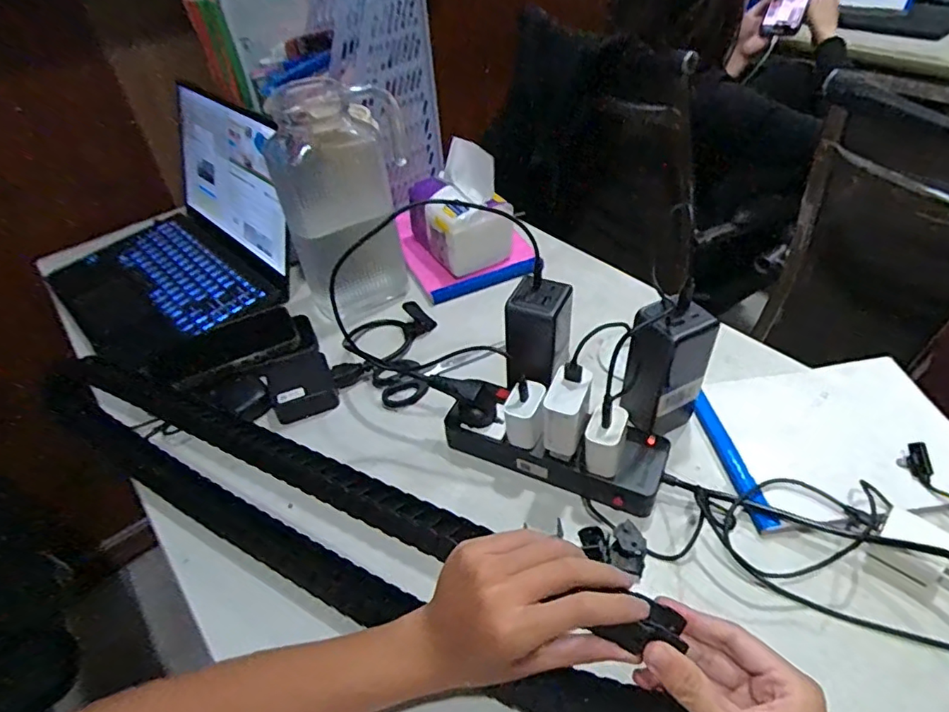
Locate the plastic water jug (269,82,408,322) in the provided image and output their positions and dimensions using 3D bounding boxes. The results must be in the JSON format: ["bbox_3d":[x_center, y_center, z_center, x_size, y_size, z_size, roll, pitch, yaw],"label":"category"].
[{"bbox_3d":[-0.152,-0.190,0.658,0.142,0.233,0.142,-14,43,-11],"label":"plastic water jug"}]

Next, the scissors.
[{"bbox_3d":[-0.045,0.006,0.610,0.143,0.012,0.066,-27,47,-23],"label":"scissors"}]

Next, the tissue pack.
[{"bbox_3d":[-0.019,-0.195,0.713,0.090,0.136,0.114,-22,45,-18],"label":"tissue pack"}]

